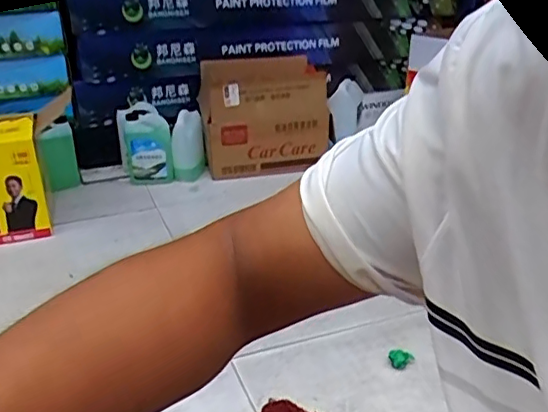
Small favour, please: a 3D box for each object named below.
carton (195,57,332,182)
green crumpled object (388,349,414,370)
[{"bbox_3d":[-0.027,-0.300,1.957,0.416,0.362,0.167,-12,27,-25],"label":"carton"},{"bbox_3d":[0.246,0.298,1.136,0.048,0.036,0.036,4,25,10],"label":"green crumpled object"}]

